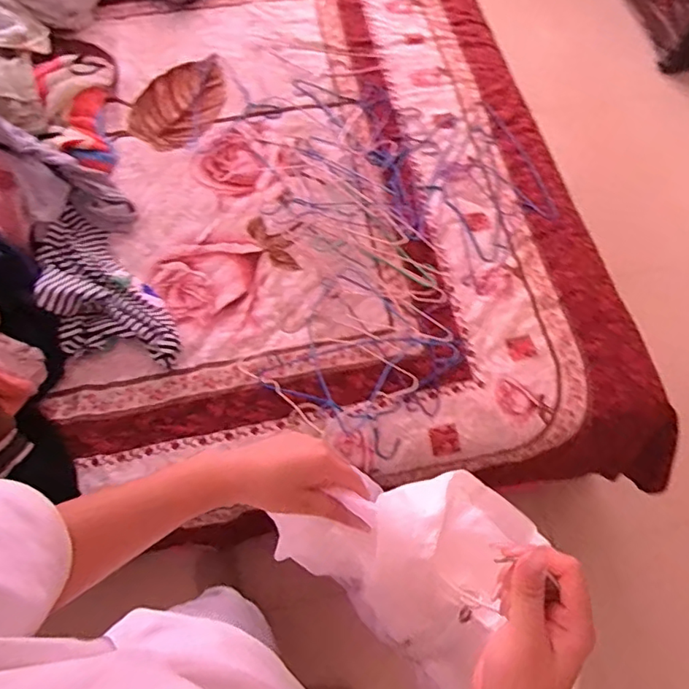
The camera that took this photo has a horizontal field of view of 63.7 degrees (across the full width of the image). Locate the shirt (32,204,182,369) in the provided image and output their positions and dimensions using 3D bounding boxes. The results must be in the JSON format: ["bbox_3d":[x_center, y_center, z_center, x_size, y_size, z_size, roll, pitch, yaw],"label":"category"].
[{"bbox_3d":[-0.535,-0.100,1.189,0.210,0.099,0.440,-35,69,-17],"label":"shirt"}]

